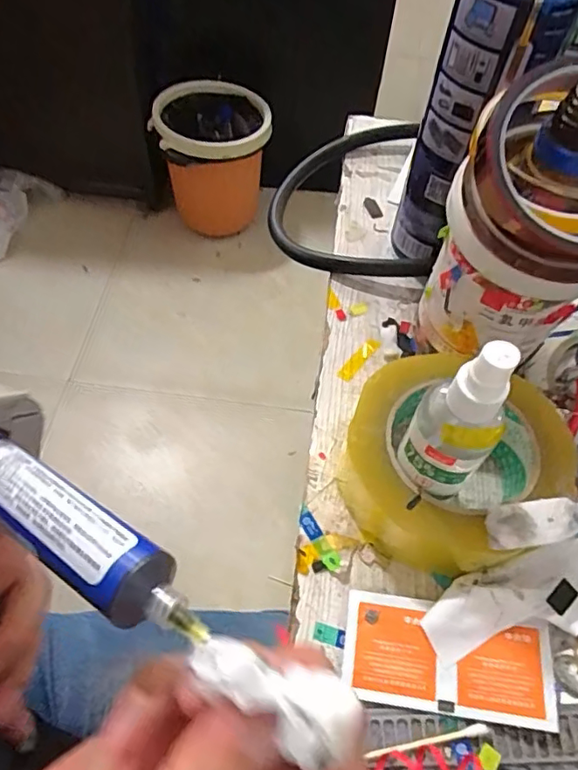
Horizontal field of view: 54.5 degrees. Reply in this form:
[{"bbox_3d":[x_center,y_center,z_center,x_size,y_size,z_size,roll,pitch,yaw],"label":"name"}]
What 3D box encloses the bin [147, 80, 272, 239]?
[{"bbox_3d":[-0.184,-0.539,1.371,0.259,0.282,0.235,-6,57,-7],"label":"bin"}]

